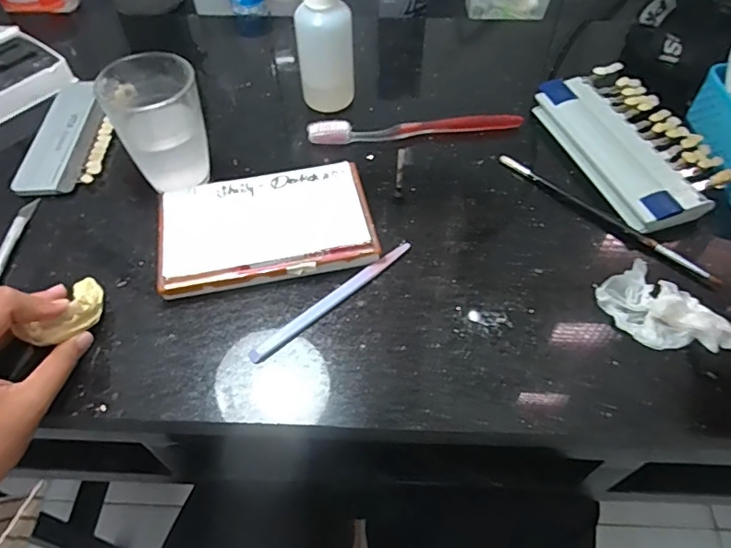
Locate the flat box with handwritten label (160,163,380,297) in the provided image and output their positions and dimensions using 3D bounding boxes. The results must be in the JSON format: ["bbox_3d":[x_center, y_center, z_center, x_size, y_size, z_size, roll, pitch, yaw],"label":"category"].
[{"bbox_3d":[-0.074,-0.034,0.395,0.153,0.024,0.092,-12,53,-6],"label":"flat box with handwritten label"}]

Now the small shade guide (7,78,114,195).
[{"bbox_3d":[-0.260,-0.122,0.470,0.066,0.015,0.141,-4,52,0],"label":"small shade guide"}]

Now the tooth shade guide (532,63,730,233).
[{"bbox_3d":[0.223,-0.112,0.447,0.093,0.026,0.174,-19,54,-11],"label":"tooth shade guide"}]

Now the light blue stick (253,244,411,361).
[{"bbox_3d":[-0.021,0.017,0.366,0.138,0.005,0.010,-37,59,-23],"label":"light blue stick"}]

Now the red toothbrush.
[{"bbox_3d":[0.046,-0.131,0.470,0.190,0.012,0.018,-6,52,-1],"label":"red toothbrush"}]

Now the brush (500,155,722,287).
[{"bbox_3d":[0.183,-0.047,0.410,0.012,0.005,0.185,-38,59,-23],"label":"brush"}]

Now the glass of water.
[{"bbox_3d":[-0.157,-0.115,0.402,0.063,0.081,0.060,-24,55,-15],"label":"glass of water"}]

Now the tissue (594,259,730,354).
[{"bbox_3d":[0.200,0.026,0.353,0.053,0.018,0.079,-29,56,-18],"label":"tissue"}]

